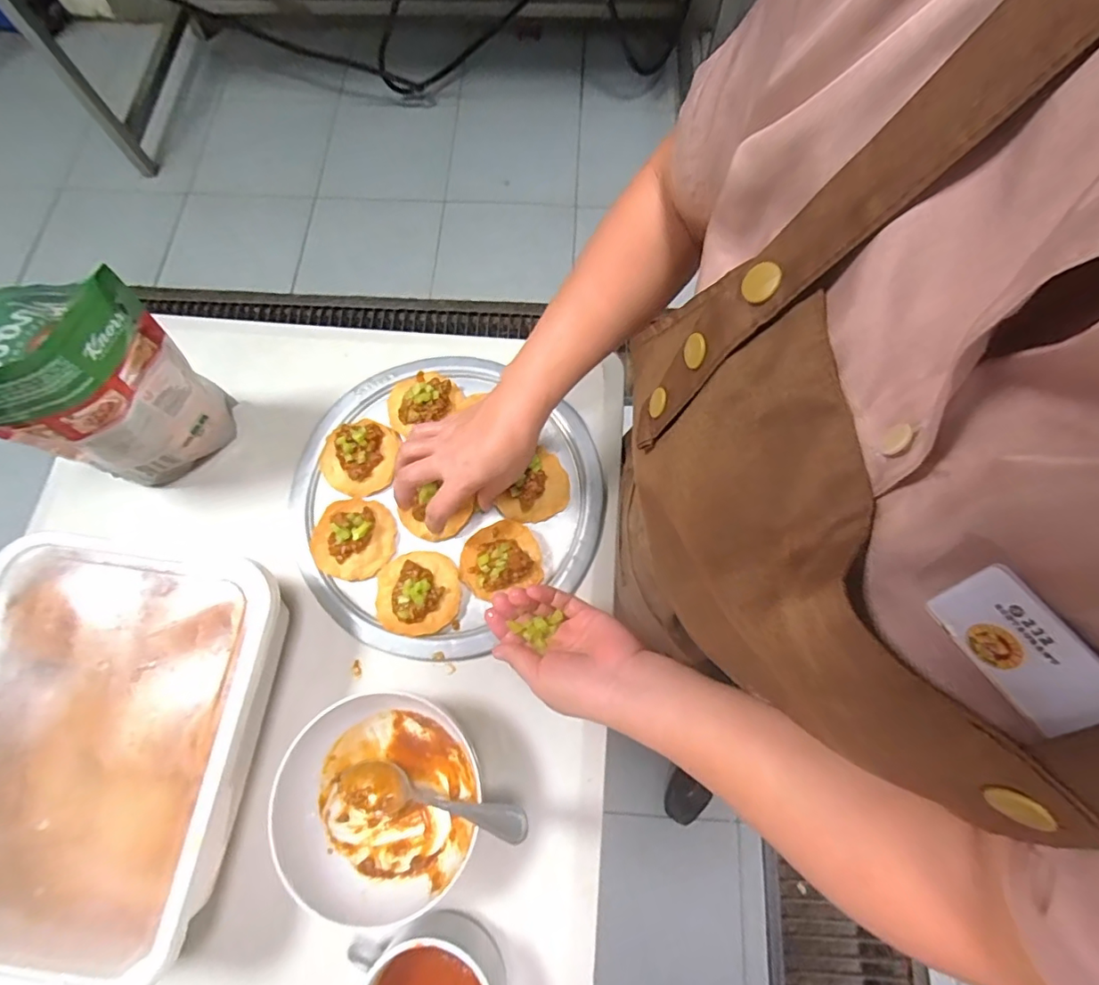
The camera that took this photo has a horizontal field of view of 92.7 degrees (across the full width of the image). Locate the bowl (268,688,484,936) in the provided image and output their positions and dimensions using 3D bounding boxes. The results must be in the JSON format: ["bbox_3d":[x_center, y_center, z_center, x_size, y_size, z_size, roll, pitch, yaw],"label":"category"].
[{"bbox_3d":[-0.136,0.248,0.424,0.152,0.066,0.152,-1,72,2],"label":"bowl"}]

